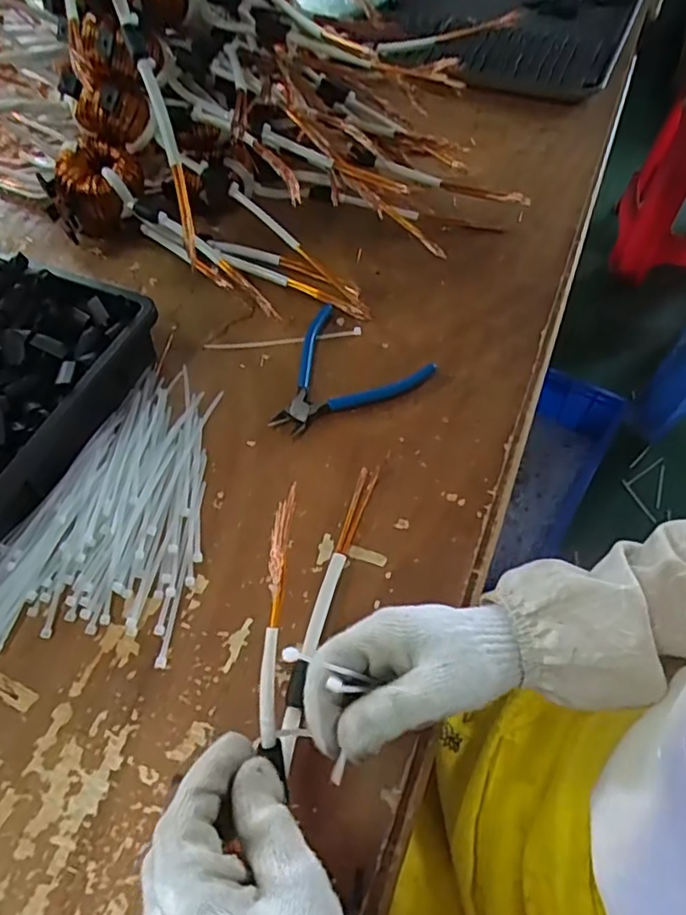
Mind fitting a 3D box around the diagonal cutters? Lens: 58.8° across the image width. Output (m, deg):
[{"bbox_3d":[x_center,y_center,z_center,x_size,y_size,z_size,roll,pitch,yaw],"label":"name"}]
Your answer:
[{"bbox_3d":[-0.004,-0.065,0.532,0.115,0.023,0.124,31,65,21],"label":"diagonal cutters"}]

